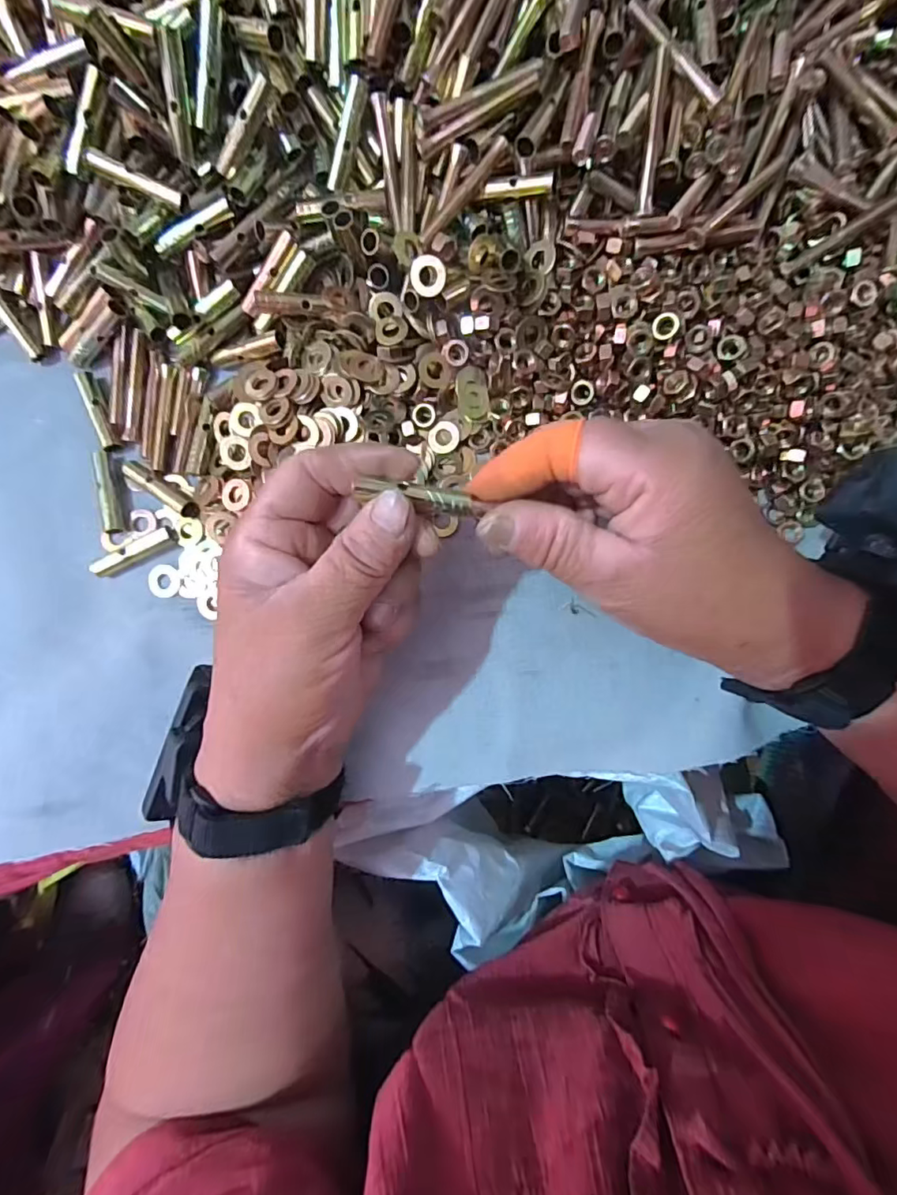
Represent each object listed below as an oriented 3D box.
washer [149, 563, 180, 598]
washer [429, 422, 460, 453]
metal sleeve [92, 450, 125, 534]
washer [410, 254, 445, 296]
[{"bbox_3d":[-0.148,-0.008,0.273,0.014,0.004,0.017,2,87,2],"label":"washer"},{"bbox_3d":[-0.002,-0.082,0.269,0.016,0.005,0.015,0,87,2],"label":"washer"},{"bbox_3d":[-0.177,-0.055,0.273,0.008,0.007,0.043,-12,87,1],"label":"metal sleeve"},{"bbox_3d":[-0.009,-0.149,0.245,0.016,0.004,0.016,3,114,7],"label":"washer"}]

